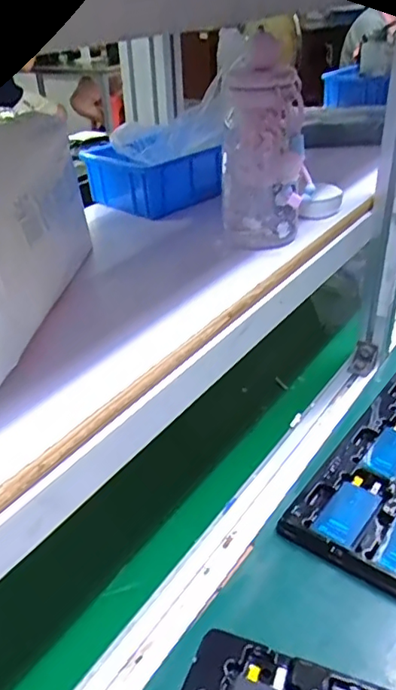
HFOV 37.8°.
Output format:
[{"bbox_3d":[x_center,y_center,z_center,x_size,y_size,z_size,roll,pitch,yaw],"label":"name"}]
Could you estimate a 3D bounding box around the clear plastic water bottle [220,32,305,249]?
[{"bbox_3d":[0.064,-0.182,0.565,0.079,0.186,0.060,-3,32,1],"label":"clear plastic water bottle"}]

